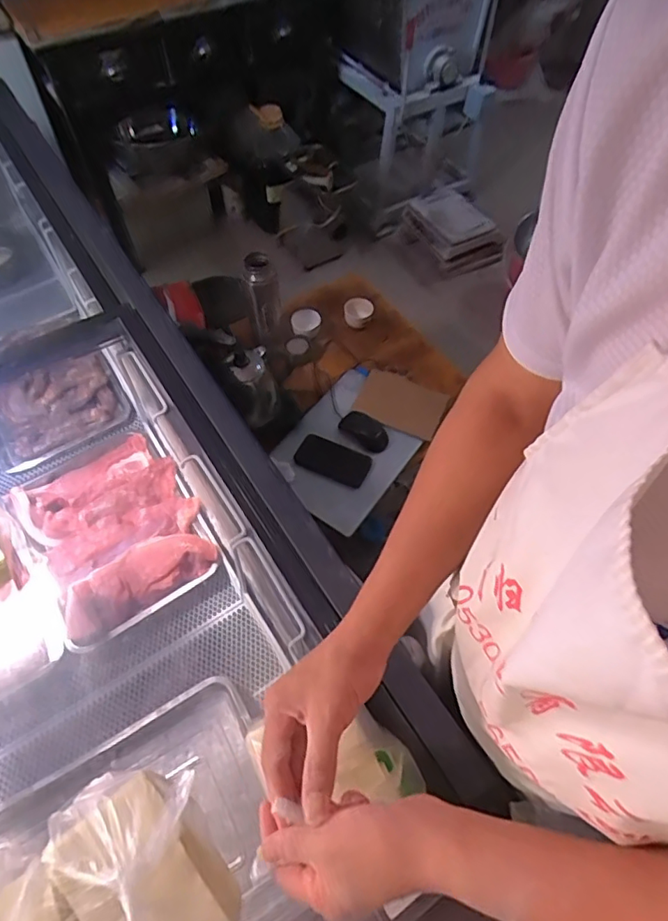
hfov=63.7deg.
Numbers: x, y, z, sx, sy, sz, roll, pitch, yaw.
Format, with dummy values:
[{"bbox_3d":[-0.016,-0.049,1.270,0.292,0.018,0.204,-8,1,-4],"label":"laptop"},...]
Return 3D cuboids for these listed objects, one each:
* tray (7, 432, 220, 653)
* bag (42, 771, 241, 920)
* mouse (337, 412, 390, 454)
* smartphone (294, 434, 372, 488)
[{"bbox_3d":[-0.416,0.120,1.010,0.296,0.053,0.378,-29,62,-17],"label":"tray"},{"bbox_3d":[-0.164,0.357,0.465,0.128,0.057,0.189,-33,63,-19],"label":"bag"},{"bbox_3d":[0.066,-0.069,1.170,0.068,0.031,0.123,-38,65,-21],"label":"mouse"},{"bbox_3d":[-0.001,-0.002,1.131,0.151,0.013,0.093,22,49,12],"label":"smartphone"}]

